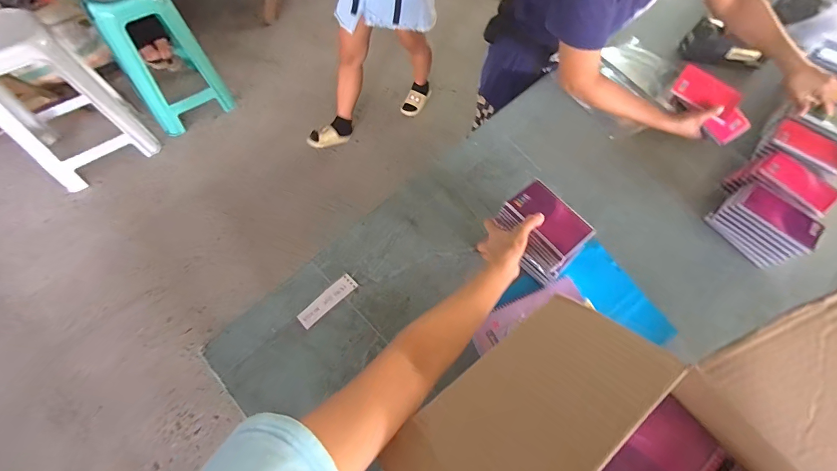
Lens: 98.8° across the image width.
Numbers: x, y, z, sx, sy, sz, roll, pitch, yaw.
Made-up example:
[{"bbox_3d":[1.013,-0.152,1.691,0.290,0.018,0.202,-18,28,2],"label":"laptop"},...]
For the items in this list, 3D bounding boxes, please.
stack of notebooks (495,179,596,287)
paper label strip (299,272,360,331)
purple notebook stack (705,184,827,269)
[{"bbox_3d":[0.219,-0.005,0.638,0.104,0.088,0.143,-34,69,-17],"label":"stack of notebooks"},{"bbox_3d":[-0.160,0.114,0.632,0.112,0.004,0.033,-41,75,-17],"label":"paper label strip"},{"bbox_3d":[0.652,-0.020,0.679,0.089,0.079,0.138,-32,68,-16],"label":"purple notebook stack"}]

